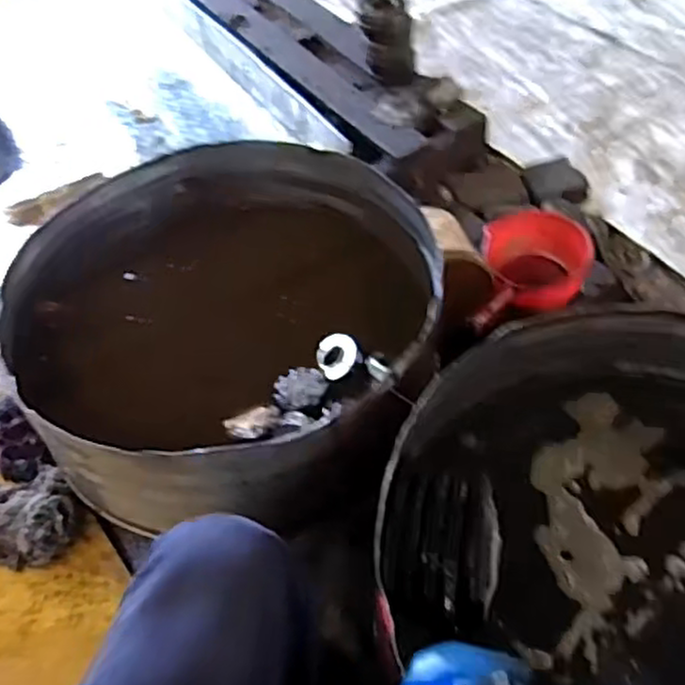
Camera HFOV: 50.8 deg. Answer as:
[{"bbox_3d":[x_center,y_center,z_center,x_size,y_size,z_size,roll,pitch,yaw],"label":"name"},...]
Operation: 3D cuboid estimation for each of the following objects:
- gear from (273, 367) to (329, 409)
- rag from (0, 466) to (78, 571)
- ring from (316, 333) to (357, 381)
[{"bbox_3d":[-0.047,0.053,0.842,0.055,0.008,0.060,-1,51,1],"label":"gear"},{"bbox_3d":[-0.491,0.251,1.025,0.239,0.049,0.122,2,51,3],"label":"rag"},{"bbox_3d":[-0.007,0.014,0.867,0.050,0.007,0.061,-40,59,2],"label":"ring"}]

